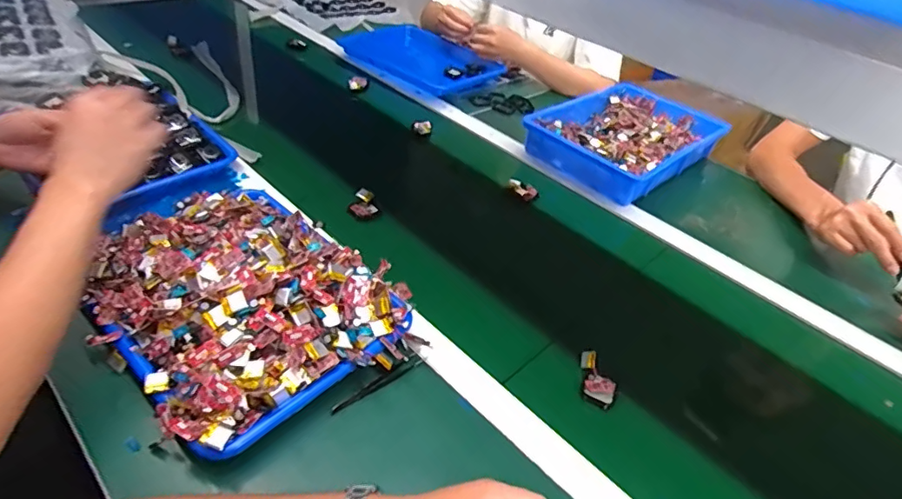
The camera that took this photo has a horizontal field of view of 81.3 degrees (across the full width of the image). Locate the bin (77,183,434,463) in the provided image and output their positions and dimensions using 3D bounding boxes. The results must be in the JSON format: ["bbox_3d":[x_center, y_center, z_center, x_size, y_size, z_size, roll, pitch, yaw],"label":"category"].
[{"bbox_3d":[-0.224,0.036,0.564,0.331,0.076,0.263,33,46,26],"label":"bin"}]

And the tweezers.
[{"bbox_3d":[-0.075,0.140,0.548,0.109,0.012,0.010,-26,51,-33],"label":"tweezers"}]

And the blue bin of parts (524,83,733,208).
[{"bbox_3d":[0.320,-0.210,0.968,0.345,0.054,0.242,-28,52,-34],"label":"blue bin of parts"}]

